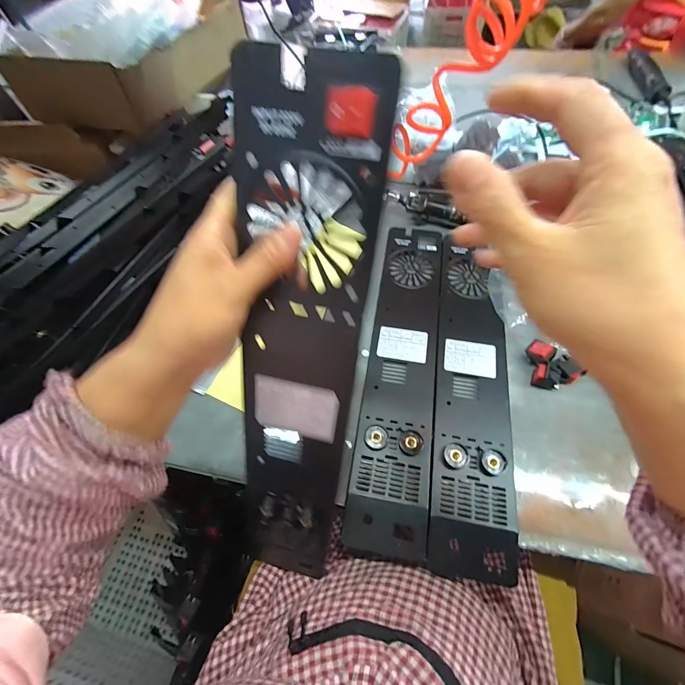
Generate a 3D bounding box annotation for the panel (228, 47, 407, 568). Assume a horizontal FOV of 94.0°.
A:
[{"bbox_3d":[-0.038,0.045,0.270,0.093,0.446,0.024,14,28,11],"label":"panel"}]

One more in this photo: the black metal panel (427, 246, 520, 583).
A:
[{"bbox_3d":[0.182,0.048,0.448,0.098,0.019,0.468,8,63,8],"label":"black metal panel"}]

